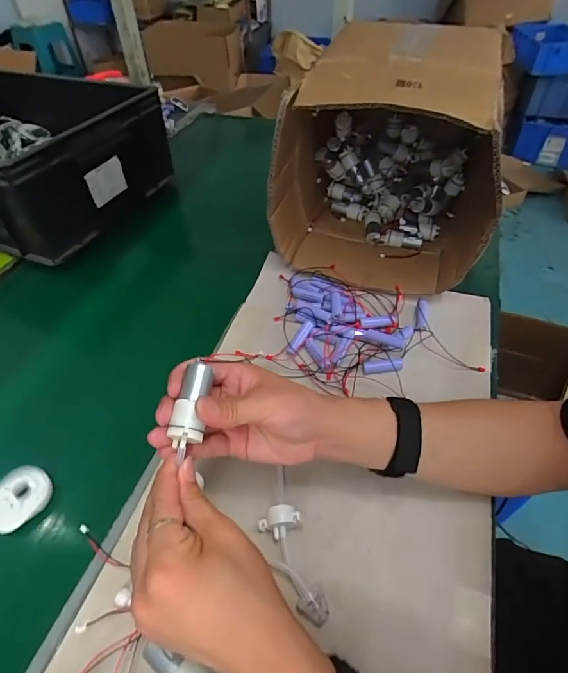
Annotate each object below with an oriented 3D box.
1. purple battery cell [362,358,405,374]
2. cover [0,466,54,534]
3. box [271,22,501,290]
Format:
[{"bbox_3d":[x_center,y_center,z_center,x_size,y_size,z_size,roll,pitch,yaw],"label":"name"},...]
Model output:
[{"bbox_3d":[0.121,0.035,0.511,0.050,0.010,0.014,-6,47,-5],"label":"purple battery cell"},{"bbox_3d":[-0.258,0.157,0.409,0.052,0.010,0.059,28,53,23],"label":"cover"},{"bbox_3d":[0.153,-0.248,0.587,0.290,0.261,0.264,15,49,13],"label":"box"}]

